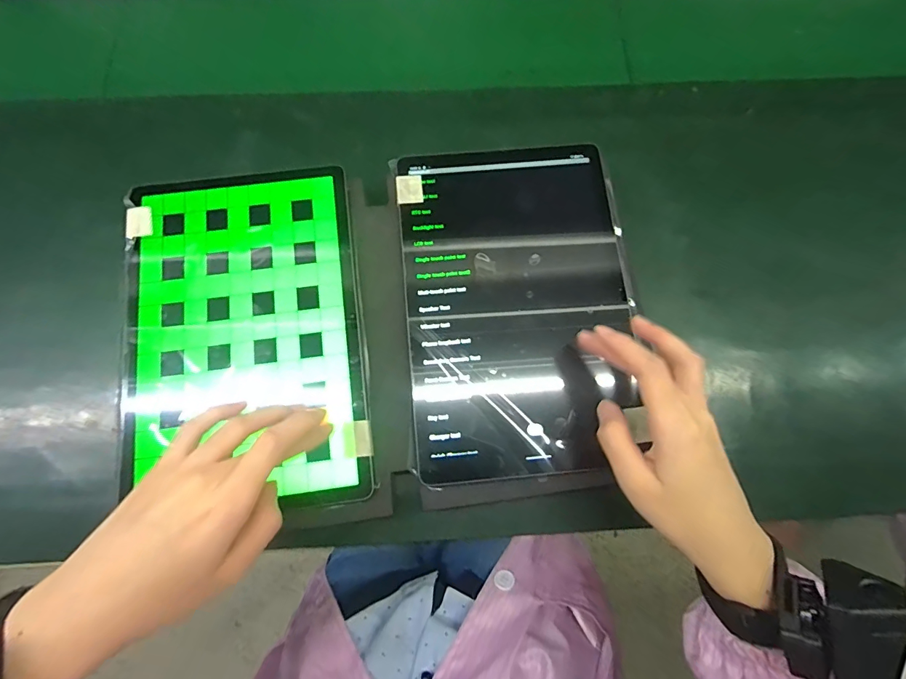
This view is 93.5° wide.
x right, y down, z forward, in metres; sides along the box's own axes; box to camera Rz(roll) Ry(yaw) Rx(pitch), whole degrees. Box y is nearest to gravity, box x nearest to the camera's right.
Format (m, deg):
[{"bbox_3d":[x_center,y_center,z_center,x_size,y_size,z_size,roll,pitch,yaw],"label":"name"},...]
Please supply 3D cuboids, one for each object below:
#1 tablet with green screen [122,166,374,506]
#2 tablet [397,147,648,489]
[{"bbox_3d":[-0.151,-0.009,0.310,0.159,0.007,0.251,-8,77,-4],"label":"tablet with green screen"},{"bbox_3d":[0.050,-0.028,0.320,0.165,0.006,0.256,-5,77,-1],"label":"tablet"}]

